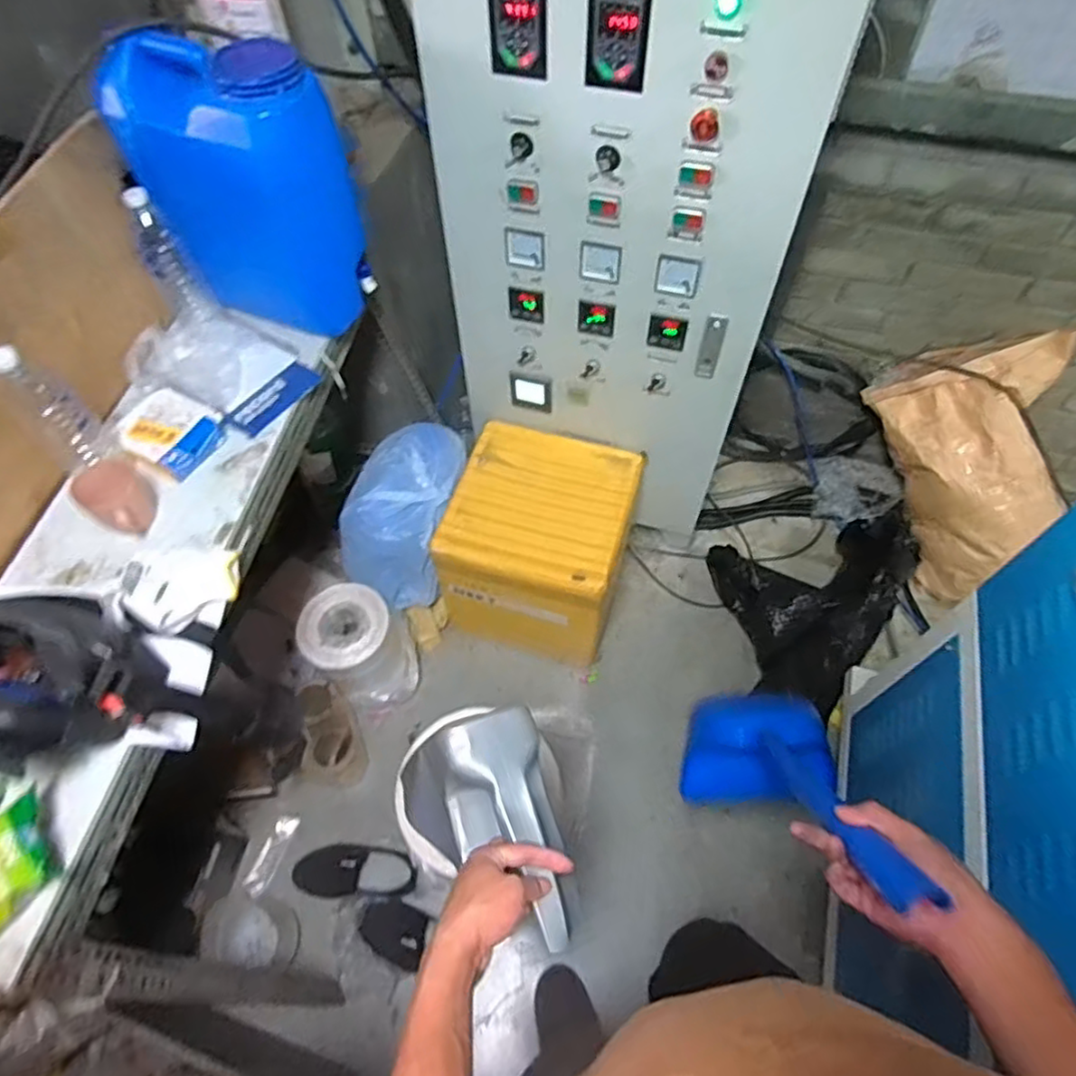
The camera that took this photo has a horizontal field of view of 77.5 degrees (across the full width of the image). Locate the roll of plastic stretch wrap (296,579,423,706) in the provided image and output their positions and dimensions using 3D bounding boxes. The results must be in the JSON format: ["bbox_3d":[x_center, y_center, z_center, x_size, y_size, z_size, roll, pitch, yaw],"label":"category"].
[{"bbox_3d":[-0.421,0.254,1.601,0.224,0.251,0.244,-1,58,1],"label":"roll of plastic stretch wrap"}]

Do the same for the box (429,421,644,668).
[{"bbox_3d":[-0.002,0.029,1.675,0.413,0.486,0.388,14,59,10],"label":"box"}]

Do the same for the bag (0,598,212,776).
[{"bbox_3d":[-0.559,0.150,0.727,0.207,0.223,0.200,29,63,18],"label":"bag"}]

